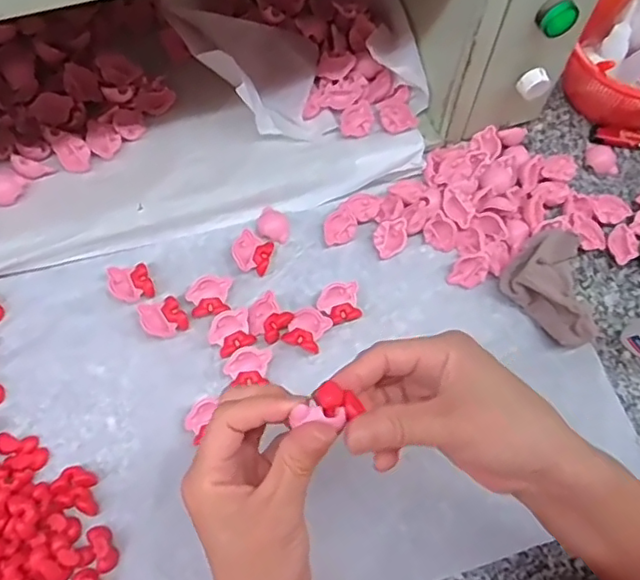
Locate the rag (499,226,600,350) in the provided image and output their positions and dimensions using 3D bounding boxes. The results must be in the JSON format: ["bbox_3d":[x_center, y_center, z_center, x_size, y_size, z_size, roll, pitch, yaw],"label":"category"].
[{"bbox_3d":[0.198,-0.001,0.481,0.061,0.048,0.087,-38,73,-16],"label":"rag"}]

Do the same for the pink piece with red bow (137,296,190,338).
[{"bbox_3d":[-0.129,0.023,0.481,0.034,0.013,0.033,-32,71,-15],"label":"pink piece with red bow"}]

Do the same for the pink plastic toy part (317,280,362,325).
[{"bbox_3d":[0.016,0.013,0.490,0.036,0.020,0.032,-14,67,-8],"label":"pink plastic toy part"}]

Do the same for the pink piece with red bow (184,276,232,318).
[{"bbox_3d":[-0.092,0.006,0.488,0.037,0.013,0.032,-8,67,-5],"label":"pink piece with red bow"}]

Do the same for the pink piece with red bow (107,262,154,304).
[{"bbox_3d":[-0.159,-0.005,0.490,0.034,0.013,0.031,-15,68,-8],"label":"pink piece with red bow"}]

